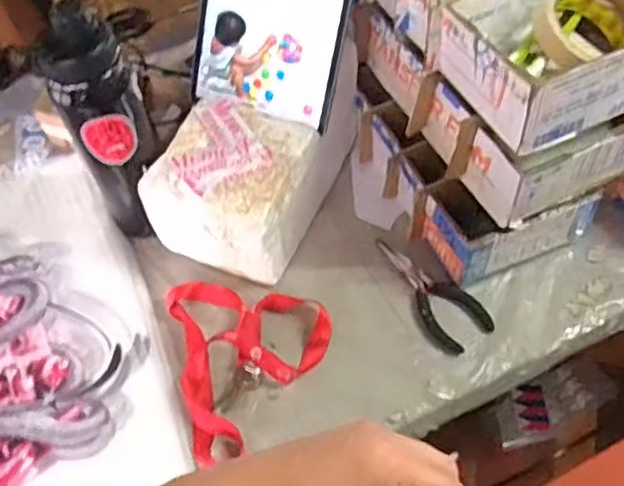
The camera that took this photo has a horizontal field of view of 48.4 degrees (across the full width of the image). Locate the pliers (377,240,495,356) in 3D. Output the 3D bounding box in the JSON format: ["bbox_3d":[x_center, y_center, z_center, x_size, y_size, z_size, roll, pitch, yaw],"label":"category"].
[{"bbox_3d":[0.112,0.048,0.701,0.063,0.006,0.147,-33,59,-18],"label":"pliers"}]

